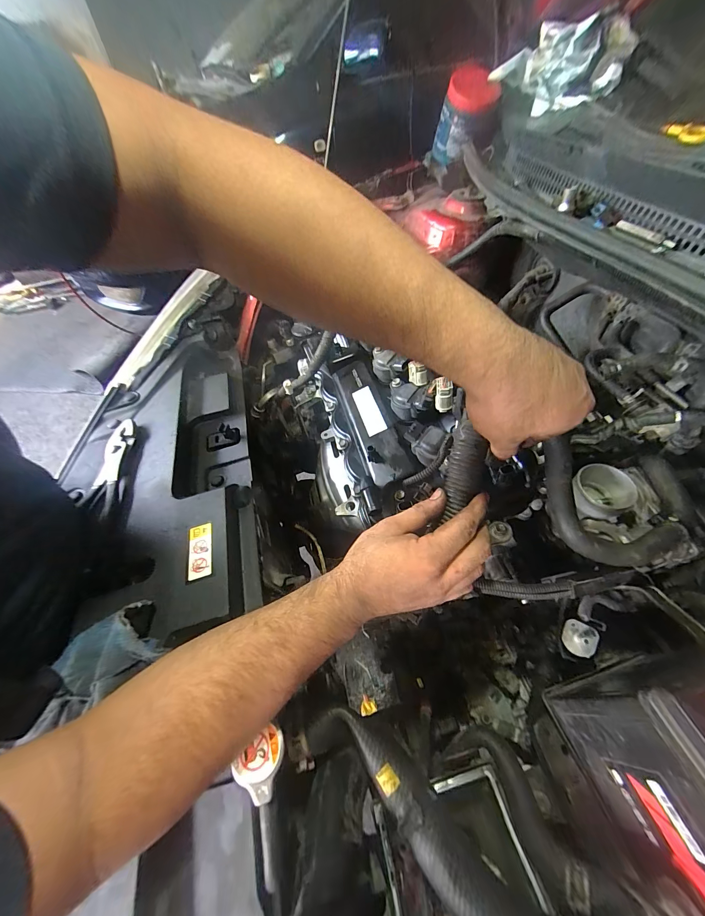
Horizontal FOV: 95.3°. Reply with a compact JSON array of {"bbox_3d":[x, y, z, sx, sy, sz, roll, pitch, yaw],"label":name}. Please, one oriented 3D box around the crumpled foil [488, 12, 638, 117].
[{"bbox_3d":[0.333,-0.631,0.521,0.197,0.091,0.039,37,63,27],"label":"crumpled foil"}]

